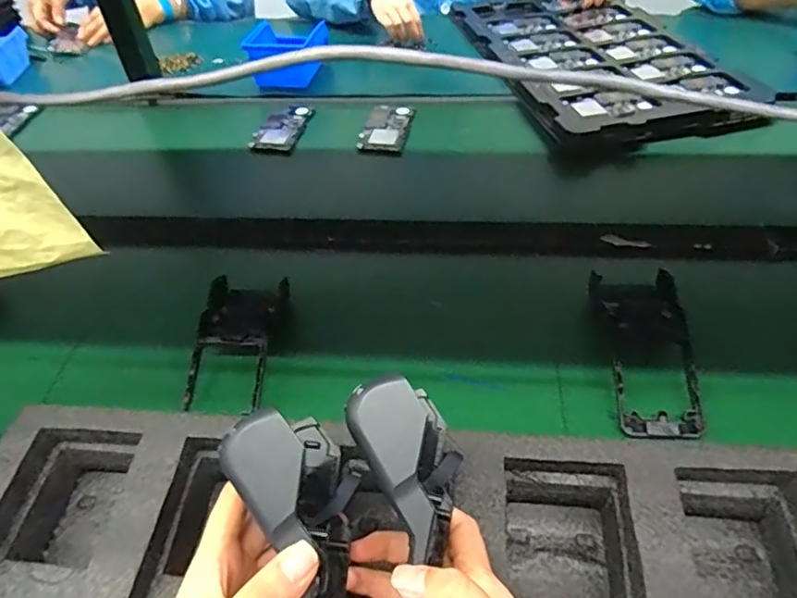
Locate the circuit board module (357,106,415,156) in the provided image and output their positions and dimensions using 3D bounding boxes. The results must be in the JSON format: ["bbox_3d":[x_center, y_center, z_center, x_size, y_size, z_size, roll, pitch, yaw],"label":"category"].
[{"bbox_3d":[-0.016,-0.259,0.870,0.069,0.014,0.120,5,48,8],"label":"circuit board module"}]

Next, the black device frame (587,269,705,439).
[{"bbox_3d":[0.239,0.045,0.556,0.074,0.043,0.176,2,48,6],"label":"black device frame"}]

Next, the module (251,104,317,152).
[{"bbox_3d":[-0.174,-0.261,0.882,0.067,0.015,0.115,6,48,10],"label":"module"}]

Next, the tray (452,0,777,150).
[{"bbox_3d":[0.326,-0.414,0.973,0.342,0.034,0.532,-13,48,-8],"label":"tray"}]

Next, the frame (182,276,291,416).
[{"bbox_3d":[-0.163,0.045,0.586,0.088,0.043,0.164,-2,47,2],"label":"frame"}]

